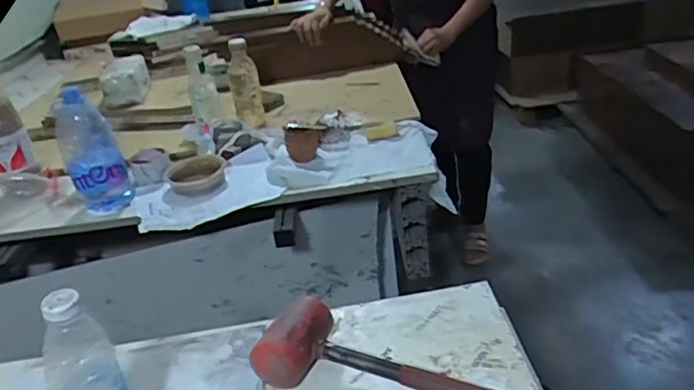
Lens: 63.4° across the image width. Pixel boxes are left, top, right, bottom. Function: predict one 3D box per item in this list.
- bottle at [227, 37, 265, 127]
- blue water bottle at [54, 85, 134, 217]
[{"bbox_3d":[-0.244,-0.261,1.343,0.064,0.210,0.067,-15,31,-13],"label":"bottle"},{"bbox_3d":[-0.498,-0.090,1.091,0.106,0.218,0.081,-19,32,-20],"label":"blue water bottle"}]

